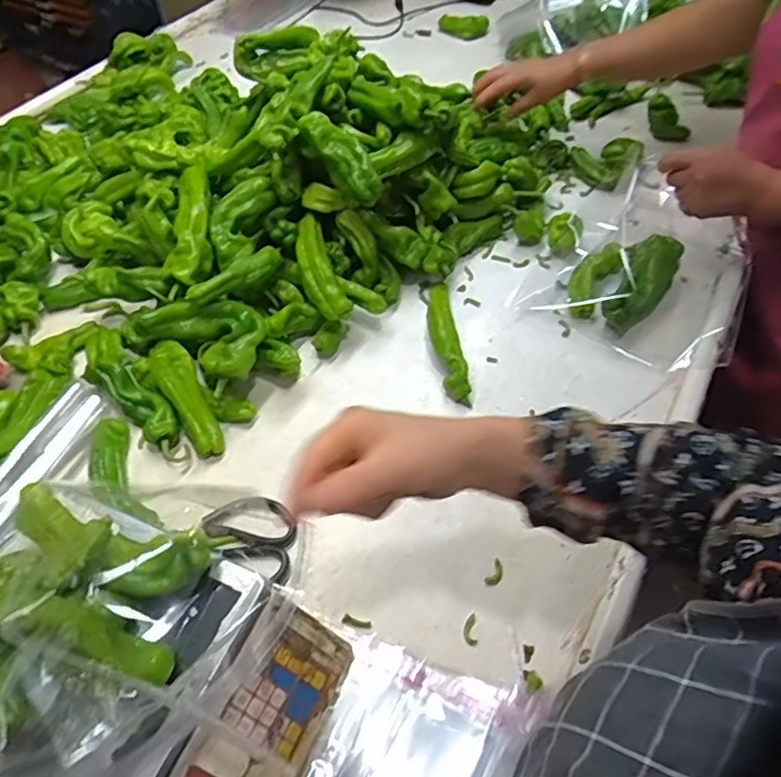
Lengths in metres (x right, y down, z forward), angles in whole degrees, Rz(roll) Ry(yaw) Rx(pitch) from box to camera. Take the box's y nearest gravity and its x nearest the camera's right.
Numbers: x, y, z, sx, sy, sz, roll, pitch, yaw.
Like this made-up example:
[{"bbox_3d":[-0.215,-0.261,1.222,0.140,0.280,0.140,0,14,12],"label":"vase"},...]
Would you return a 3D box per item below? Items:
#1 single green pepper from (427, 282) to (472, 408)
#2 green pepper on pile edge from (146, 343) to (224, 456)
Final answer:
[{"bbox_3d":[0.069,-0.061,0.779,0.034,0.046,0.191,-6,54,-5],"label":"single green pepper"},{"bbox_3d":[-0.239,0.008,0.713,0.044,0.026,0.155,-26,77,-18],"label":"green pepper on pile edge"}]

